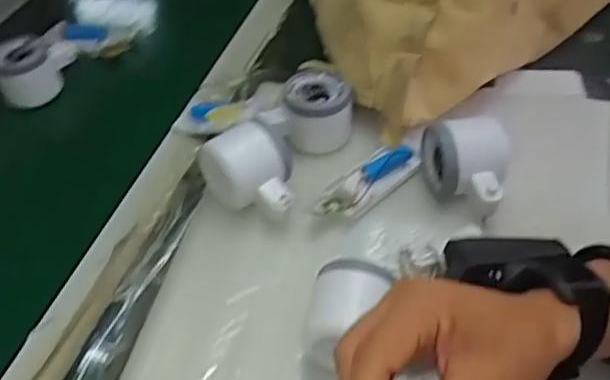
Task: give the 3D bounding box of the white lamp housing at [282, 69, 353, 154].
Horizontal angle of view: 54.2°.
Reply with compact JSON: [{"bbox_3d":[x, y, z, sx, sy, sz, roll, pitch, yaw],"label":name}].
[{"bbox_3d":[0.012,-0.066,0.523,0.058,0.051,0.061,-8,47,-3],"label":"white lamp housing"}]

